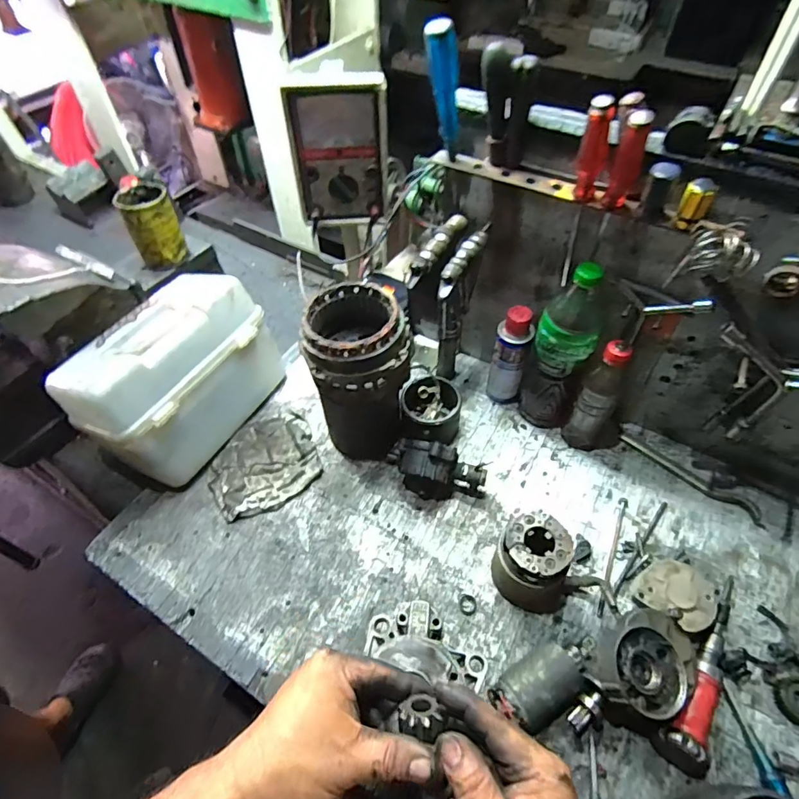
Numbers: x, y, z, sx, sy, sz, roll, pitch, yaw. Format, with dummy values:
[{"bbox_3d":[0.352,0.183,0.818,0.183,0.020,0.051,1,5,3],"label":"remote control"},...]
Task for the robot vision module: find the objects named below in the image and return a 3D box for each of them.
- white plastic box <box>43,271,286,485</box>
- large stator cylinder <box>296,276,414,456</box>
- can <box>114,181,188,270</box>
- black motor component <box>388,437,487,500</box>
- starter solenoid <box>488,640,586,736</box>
[{"bbox_3d":[-0.324,-0.034,0.715,0.174,0.182,0.269,22,56,17],"label":"white plastic box"},{"bbox_3d":[-0.054,-0.028,0.666,0.126,0.236,0.126,-13,54,-9],"label":"large stator cylinder"},{"bbox_3d":[-0.403,-0.282,0.797,0.078,0.109,0.074,-26,57,-18],"label":"can"},{"bbox_3d":[0.044,0.094,0.663,0.143,0.087,0.054,22,56,16],"label":"black motor component"},{"bbox_3d":[0.154,0.303,0.518,0.106,0.057,0.061,-29,58,-20],"label":"starter solenoid"}]

